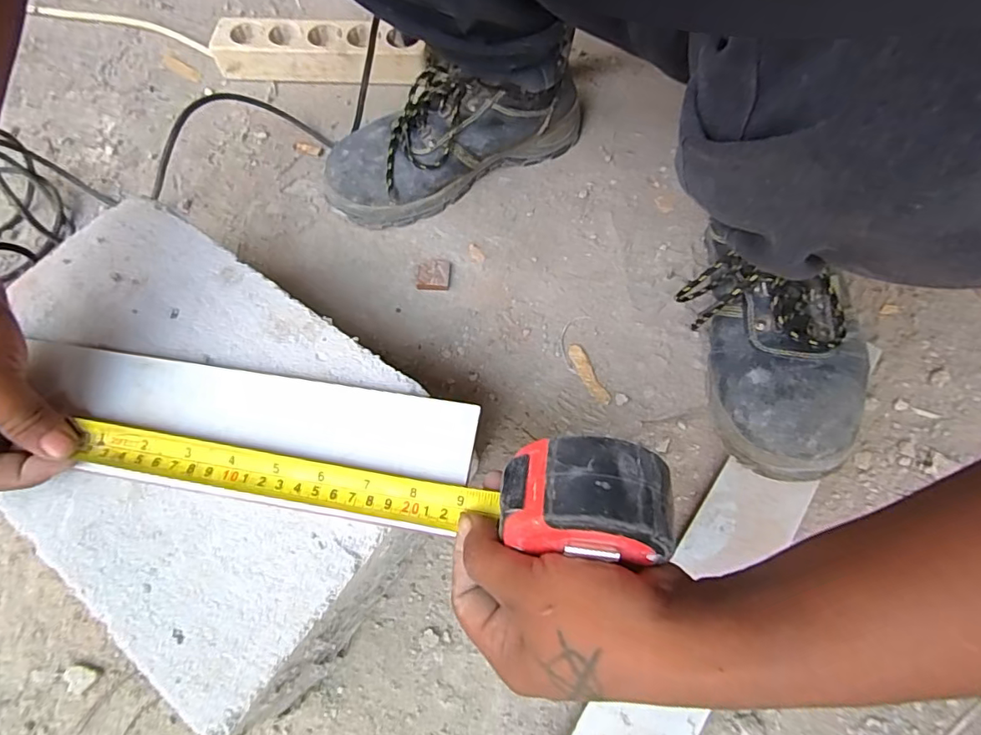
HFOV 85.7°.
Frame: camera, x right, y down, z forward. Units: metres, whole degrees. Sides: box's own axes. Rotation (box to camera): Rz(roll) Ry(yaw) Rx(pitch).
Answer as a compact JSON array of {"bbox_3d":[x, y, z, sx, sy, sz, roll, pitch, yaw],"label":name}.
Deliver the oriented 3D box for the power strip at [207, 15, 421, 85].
[{"bbox_3d":[-0.187,-0.356,0.599,0.238,0.044,0.068,7,64,4],"label":"power strip"}]

